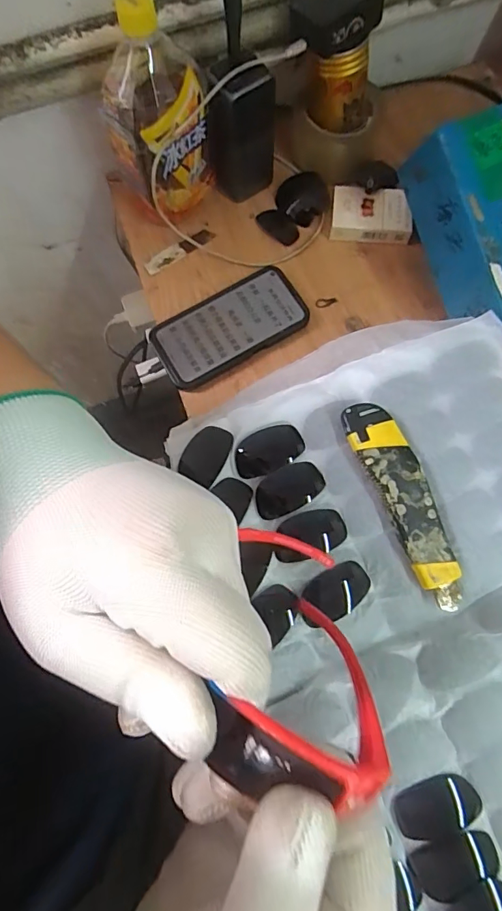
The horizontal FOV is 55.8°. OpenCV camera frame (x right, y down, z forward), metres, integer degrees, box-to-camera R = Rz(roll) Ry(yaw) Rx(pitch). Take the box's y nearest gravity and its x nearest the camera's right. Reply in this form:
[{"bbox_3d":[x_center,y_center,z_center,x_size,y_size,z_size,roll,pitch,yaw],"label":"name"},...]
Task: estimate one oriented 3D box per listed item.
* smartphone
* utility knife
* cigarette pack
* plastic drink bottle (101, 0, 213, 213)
[{"bbox_3d":[-0.022,-0.138,0.509,0.163,0.012,0.081,-30,77,-7],"label":"smartphone"},{"bbox_3d":[0.115,0.034,0.349,0.038,0.021,0.155,-24,76,-4],"label":"utility knife"},{"bbox_3d":[0.136,-0.269,0.536,0.089,0.025,0.057,6,75,2],"label":"cigarette pack"},{"bbox_3d":[-0.091,-0.327,0.450,0.094,0.169,0.094,-10,76,-1],"label":"plastic drink bottle"}]

